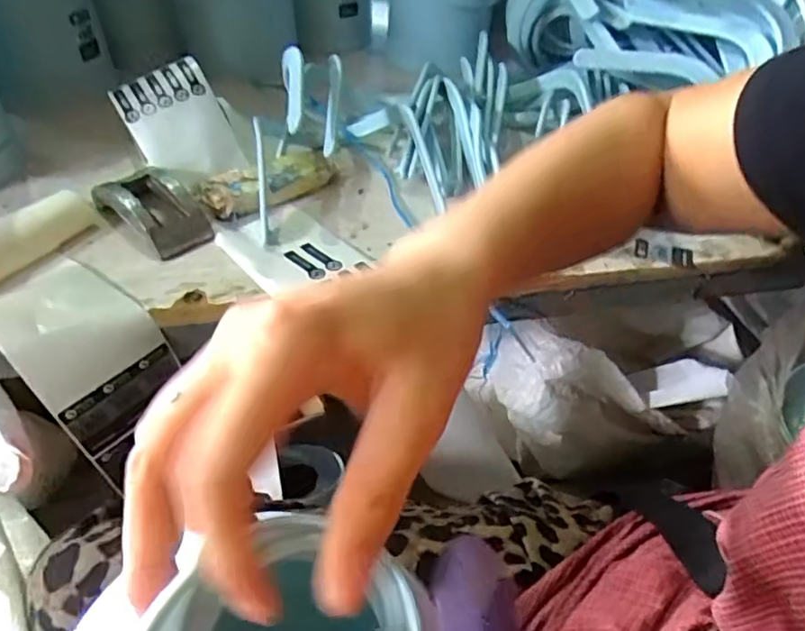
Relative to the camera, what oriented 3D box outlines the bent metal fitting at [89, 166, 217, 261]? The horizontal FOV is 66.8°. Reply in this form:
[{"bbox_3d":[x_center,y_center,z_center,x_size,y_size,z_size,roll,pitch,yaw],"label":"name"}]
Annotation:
[{"bbox_3d":[-0.240,-0.103,0.586,0.071,0.040,0.118,-29,52,-31],"label":"bent metal fitting"}]

